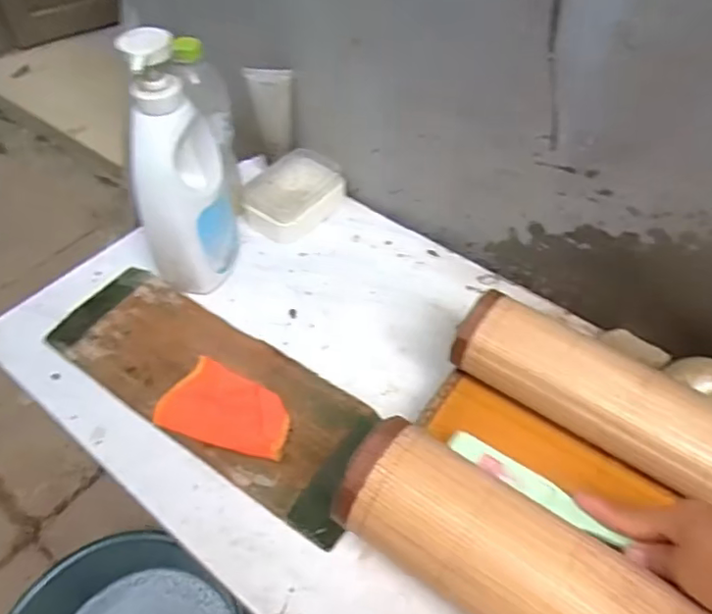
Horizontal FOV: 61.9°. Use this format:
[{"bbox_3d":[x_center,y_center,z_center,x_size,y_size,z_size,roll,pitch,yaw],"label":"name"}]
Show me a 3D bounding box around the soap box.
[{"bbox_3d":[-0.081,-0.149,0.789,0.086,0.050,0.130,33,60,25],"label":"soap box"}]

